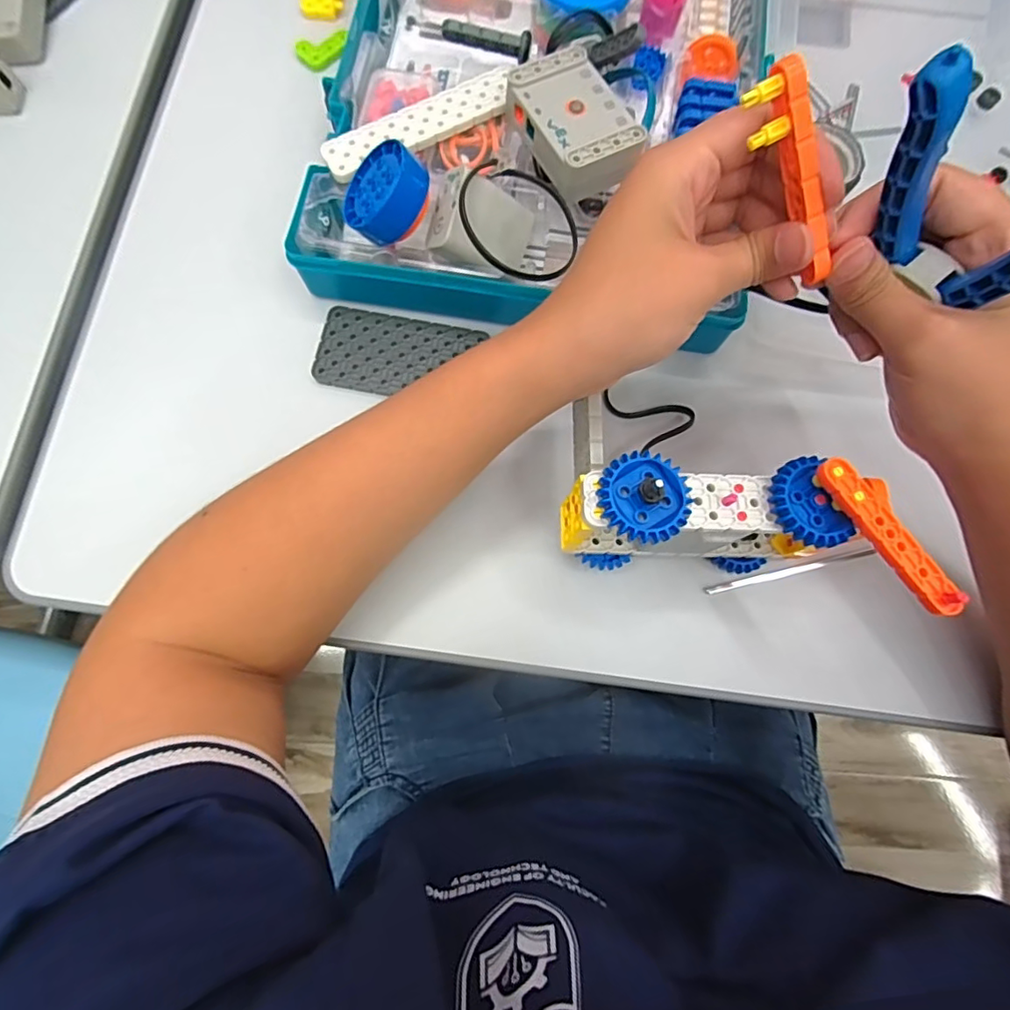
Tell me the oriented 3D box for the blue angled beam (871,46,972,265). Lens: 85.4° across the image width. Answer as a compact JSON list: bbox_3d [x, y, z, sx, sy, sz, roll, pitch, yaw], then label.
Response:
[{"bbox_3d":[0.138,-0.112,0.182,0.014,0.073,0.009,15,79,30],"label":"blue angled beam"}]

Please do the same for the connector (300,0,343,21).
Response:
[{"bbox_3d":[-0.128,-0.355,0.386,0.031,0.008,0.023,0,75,-1],"label":"connector"}]

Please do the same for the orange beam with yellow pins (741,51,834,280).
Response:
[{"bbox_3d":[0.104,-0.115,0.195,0.014,0.012,0.073,-35,117,-5],"label":"orange beam with yellow pins"}]

